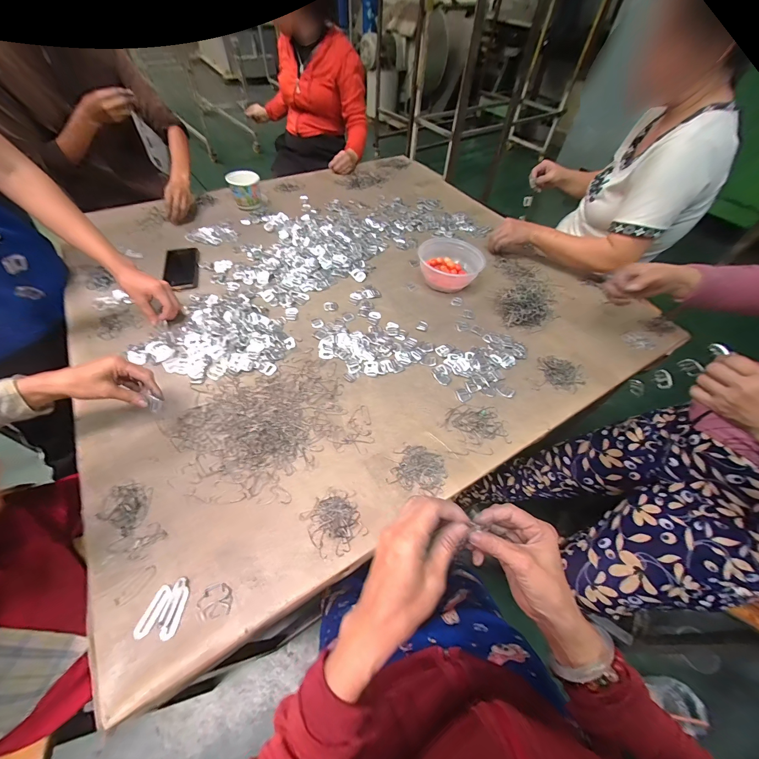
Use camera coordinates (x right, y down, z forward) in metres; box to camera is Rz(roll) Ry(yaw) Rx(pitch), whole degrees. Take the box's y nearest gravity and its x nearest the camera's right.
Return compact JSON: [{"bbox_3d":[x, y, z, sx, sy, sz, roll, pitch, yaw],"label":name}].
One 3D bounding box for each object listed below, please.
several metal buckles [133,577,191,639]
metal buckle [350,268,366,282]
[{"bbox_3d":[-0.269,0.286,0.401,0.046,0.004,0.061,7,54,2],"label":"several metal buckles"},{"bbox_3d":[-0.054,-0.269,0.816,0.028,0.009,0.045,-35,62,-25],"label":"metal buckle"}]

